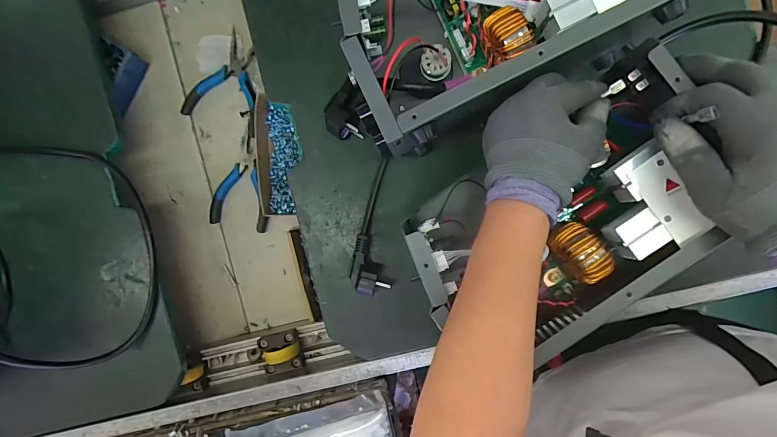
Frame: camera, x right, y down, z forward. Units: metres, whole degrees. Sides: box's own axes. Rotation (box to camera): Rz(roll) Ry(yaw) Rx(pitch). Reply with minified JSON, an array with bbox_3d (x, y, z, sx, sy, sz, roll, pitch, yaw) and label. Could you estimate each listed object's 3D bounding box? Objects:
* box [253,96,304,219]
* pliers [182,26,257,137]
[{"bbox_3d":[-0.158,-0.087,0.577,0.053,0.034,0.162,-4,93,3],"label":"box"},{"bbox_3d":[-0.229,-0.199,0.582,0.114,0.022,0.131,19,94,2],"label":"pliers"}]

